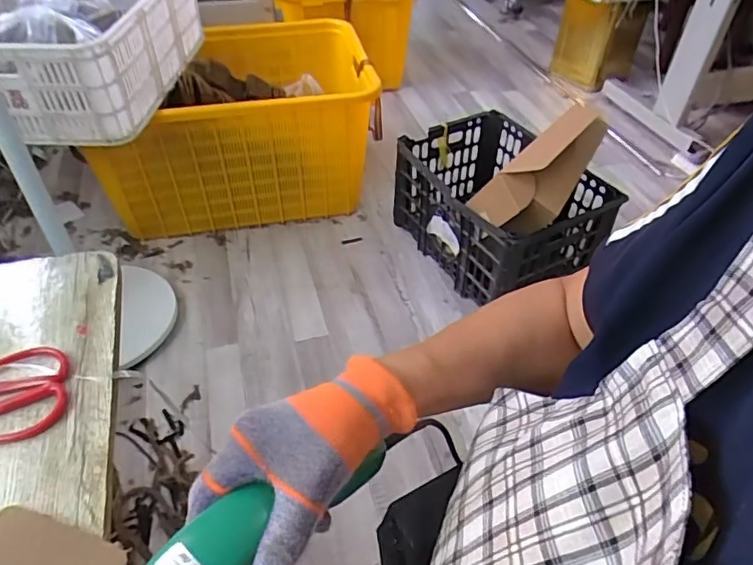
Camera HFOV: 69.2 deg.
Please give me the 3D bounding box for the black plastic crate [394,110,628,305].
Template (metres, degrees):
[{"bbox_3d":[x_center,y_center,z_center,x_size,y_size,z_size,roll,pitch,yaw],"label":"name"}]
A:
[{"bbox_3d":[0.300,-0.185,1.373,0.376,0.262,0.465,-25,48,-22],"label":"black plastic crate"}]

